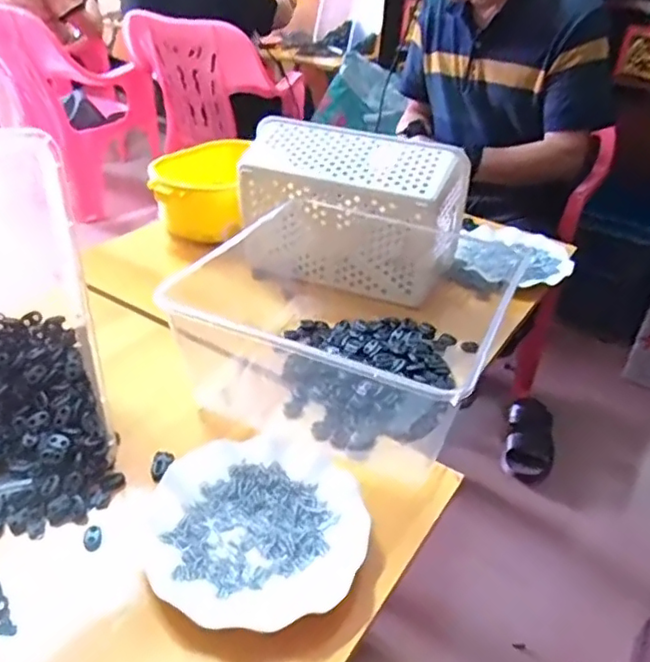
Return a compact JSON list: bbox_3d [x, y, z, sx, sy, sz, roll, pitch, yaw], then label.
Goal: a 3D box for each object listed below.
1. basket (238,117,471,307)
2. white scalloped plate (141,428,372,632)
[{"bbox_3d":[0.032,-0.159,0.835,0.284,0.190,0.118,15,36,16],"label":"basket"},{"bbox_3d":[-0.057,0.162,0.515,0.179,0.017,0.185,2,34,-2],"label":"white scalloped plate"}]

